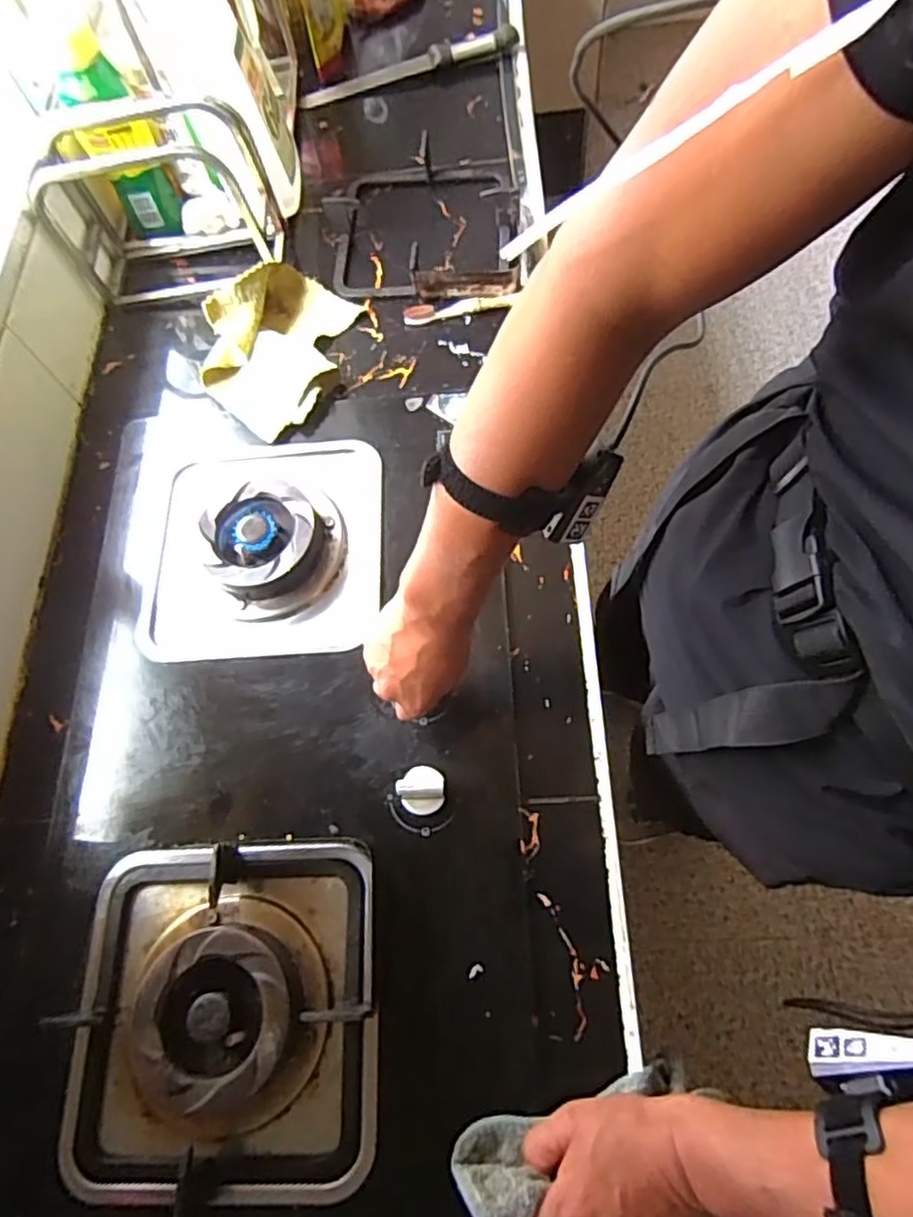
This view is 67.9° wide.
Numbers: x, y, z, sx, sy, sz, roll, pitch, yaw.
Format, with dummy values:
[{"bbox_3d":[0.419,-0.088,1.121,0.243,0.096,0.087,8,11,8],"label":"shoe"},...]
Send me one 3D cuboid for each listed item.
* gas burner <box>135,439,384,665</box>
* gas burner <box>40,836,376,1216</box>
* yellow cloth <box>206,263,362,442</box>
[{"bbox_3d":[-0.192,-0.067,0.654,0.230,0.036,0.226,-4,67,4],"label":"gas burner"},{"bbox_3d":[-0.177,0.298,0.500,0.230,0.042,0.235,-5,67,3],"label":"gas burner"},{"bbox_3d":[-0.191,-0.295,0.737,0.151,0.054,0.201,26,72,15],"label":"yellow cloth"}]

